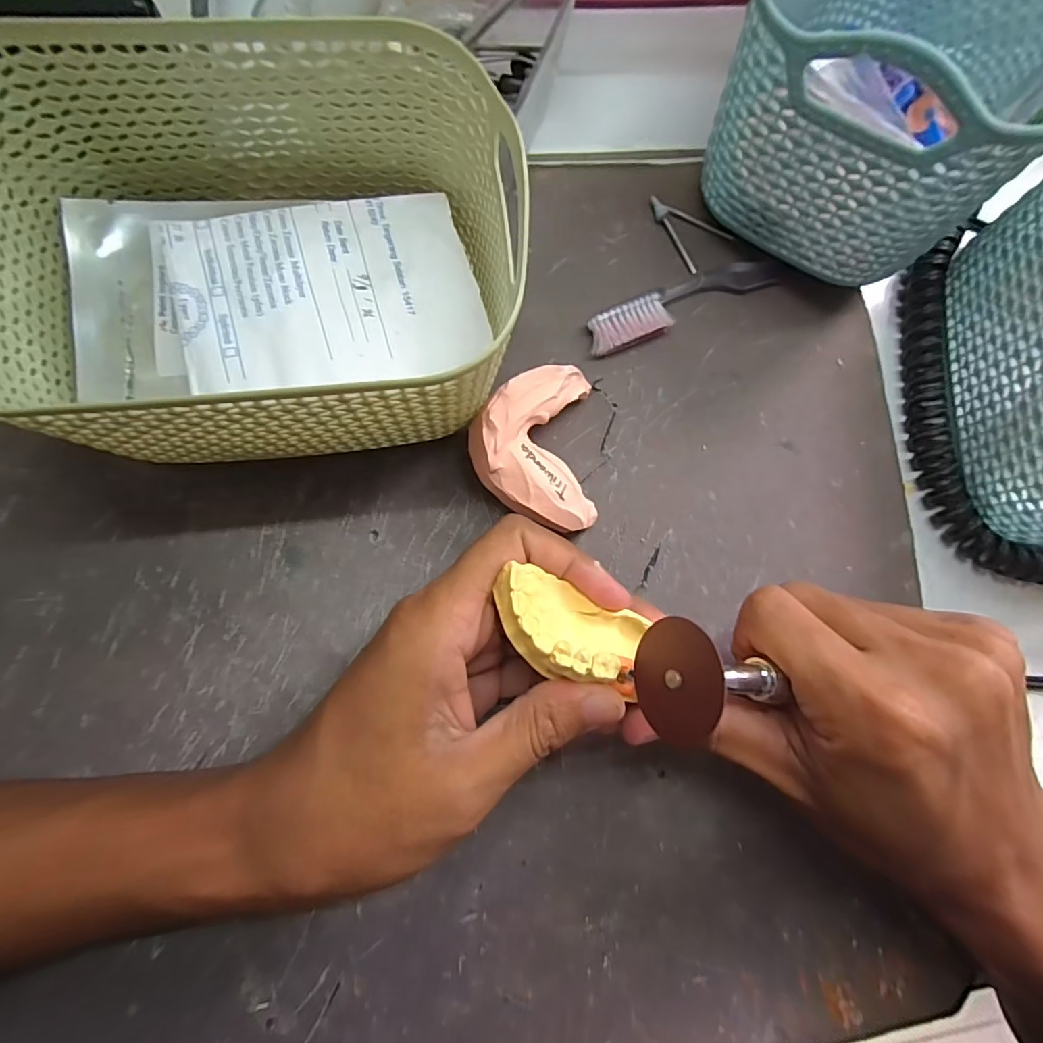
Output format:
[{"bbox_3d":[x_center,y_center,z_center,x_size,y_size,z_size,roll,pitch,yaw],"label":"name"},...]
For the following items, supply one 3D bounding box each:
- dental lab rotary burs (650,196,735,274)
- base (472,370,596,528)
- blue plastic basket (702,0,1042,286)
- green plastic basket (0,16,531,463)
[{"bbox_3d":[0.077,-0.141,0.246,0.041,0.004,0.027,45,80,1],"label":"dental lab rotary burs"},{"bbox_3d":[0.005,-0.029,0.210,0.050,0.033,0.066,-3,83,-7],"label":"base"},{"bbox_3d":[0.160,-0.195,0.217,0.113,0.095,0.172,38,80,0],"label":"blue plastic basket"},{"bbox_3d":[-0.085,-0.085,0.183,0.179,0.083,0.119,-7,83,-7],"label":"green plastic basket"}]

